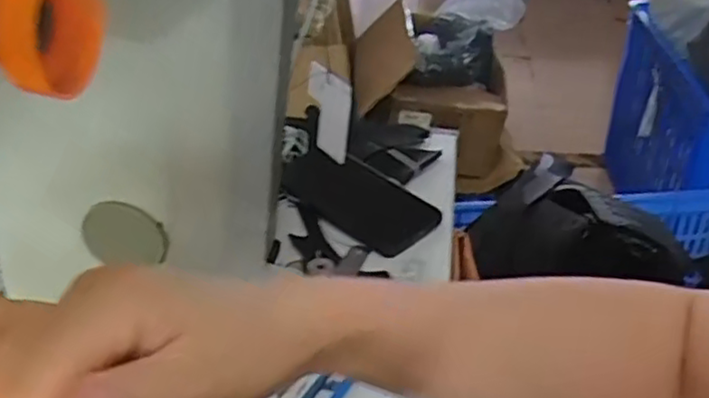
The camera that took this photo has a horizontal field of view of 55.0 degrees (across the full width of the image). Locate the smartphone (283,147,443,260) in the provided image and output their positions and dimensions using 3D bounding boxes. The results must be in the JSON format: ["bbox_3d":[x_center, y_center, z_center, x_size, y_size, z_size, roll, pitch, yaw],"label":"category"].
[{"bbox_3d":[0.003,-0.003,0.641,0.153,0.015,0.079,33,50,22],"label":"smartphone"}]

